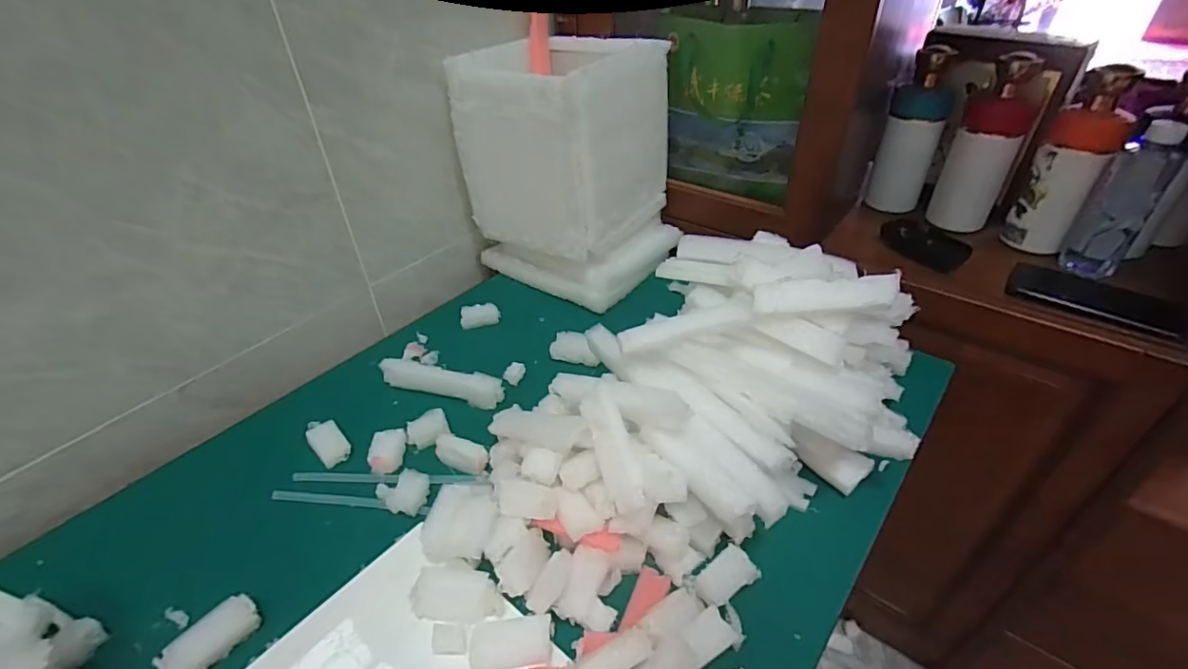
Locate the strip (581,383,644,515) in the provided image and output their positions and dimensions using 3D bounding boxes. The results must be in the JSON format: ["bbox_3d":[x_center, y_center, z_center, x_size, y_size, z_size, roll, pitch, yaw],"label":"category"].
[{"bbox_3d":[0.016,0.095,0.454,0.026,0.021,0.106,-13,71,-14],"label":"strip"}]

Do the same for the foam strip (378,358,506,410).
[{"bbox_3d":[-0.178,0.054,0.630,0.153,0.021,0.032,10,40,15],"label":"foam strip"}]

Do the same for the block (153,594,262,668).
[{"bbox_3d":[-0.287,0.227,0.407,0.027,0.020,0.062,28,47,32],"label":"block"}]

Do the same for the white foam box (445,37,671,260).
[{"bbox_3d":[-0.039,-0.259,0.731,0.219,0.230,0.175,19,43,24],"label":"white foam box"}]

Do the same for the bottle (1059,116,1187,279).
[{"bbox_3d":[0.630,-0.157,0.643,0.057,0.184,0.062,-23,43,-25],"label":"bottle"}]

